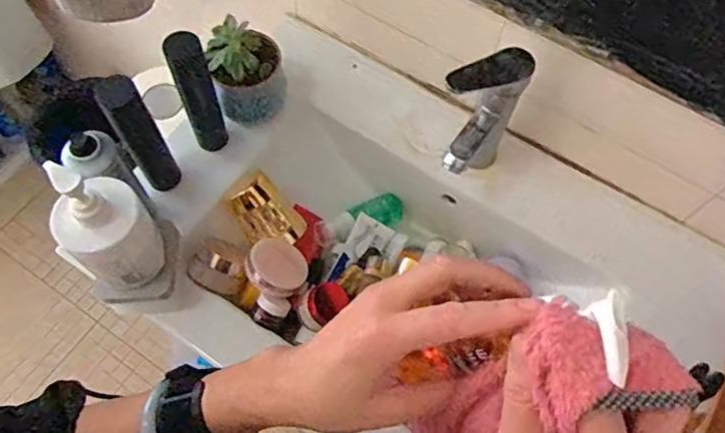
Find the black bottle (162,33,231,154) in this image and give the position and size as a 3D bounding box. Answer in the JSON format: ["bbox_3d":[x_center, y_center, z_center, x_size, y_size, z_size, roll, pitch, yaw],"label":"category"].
[{"bbox_3d":[-0.194,-0.144,0.673,0.039,0.175,0.041,-14,67,-9],"label":"black bottle"}]

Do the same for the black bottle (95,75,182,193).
[{"bbox_3d":[-0.253,-0.089,0.652,0.044,0.186,0.037,-30,70,-15],"label":"black bottle"}]

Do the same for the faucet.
[{"bbox_3d":[0.126,-0.102,0.653,0.058,0.188,0.129,40,70,15],"label":"faucet"}]

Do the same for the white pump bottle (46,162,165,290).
[{"bbox_3d":[-0.247,0.009,0.544,0.074,0.151,0.081,37,69,13],"label":"white pump bottle"}]

